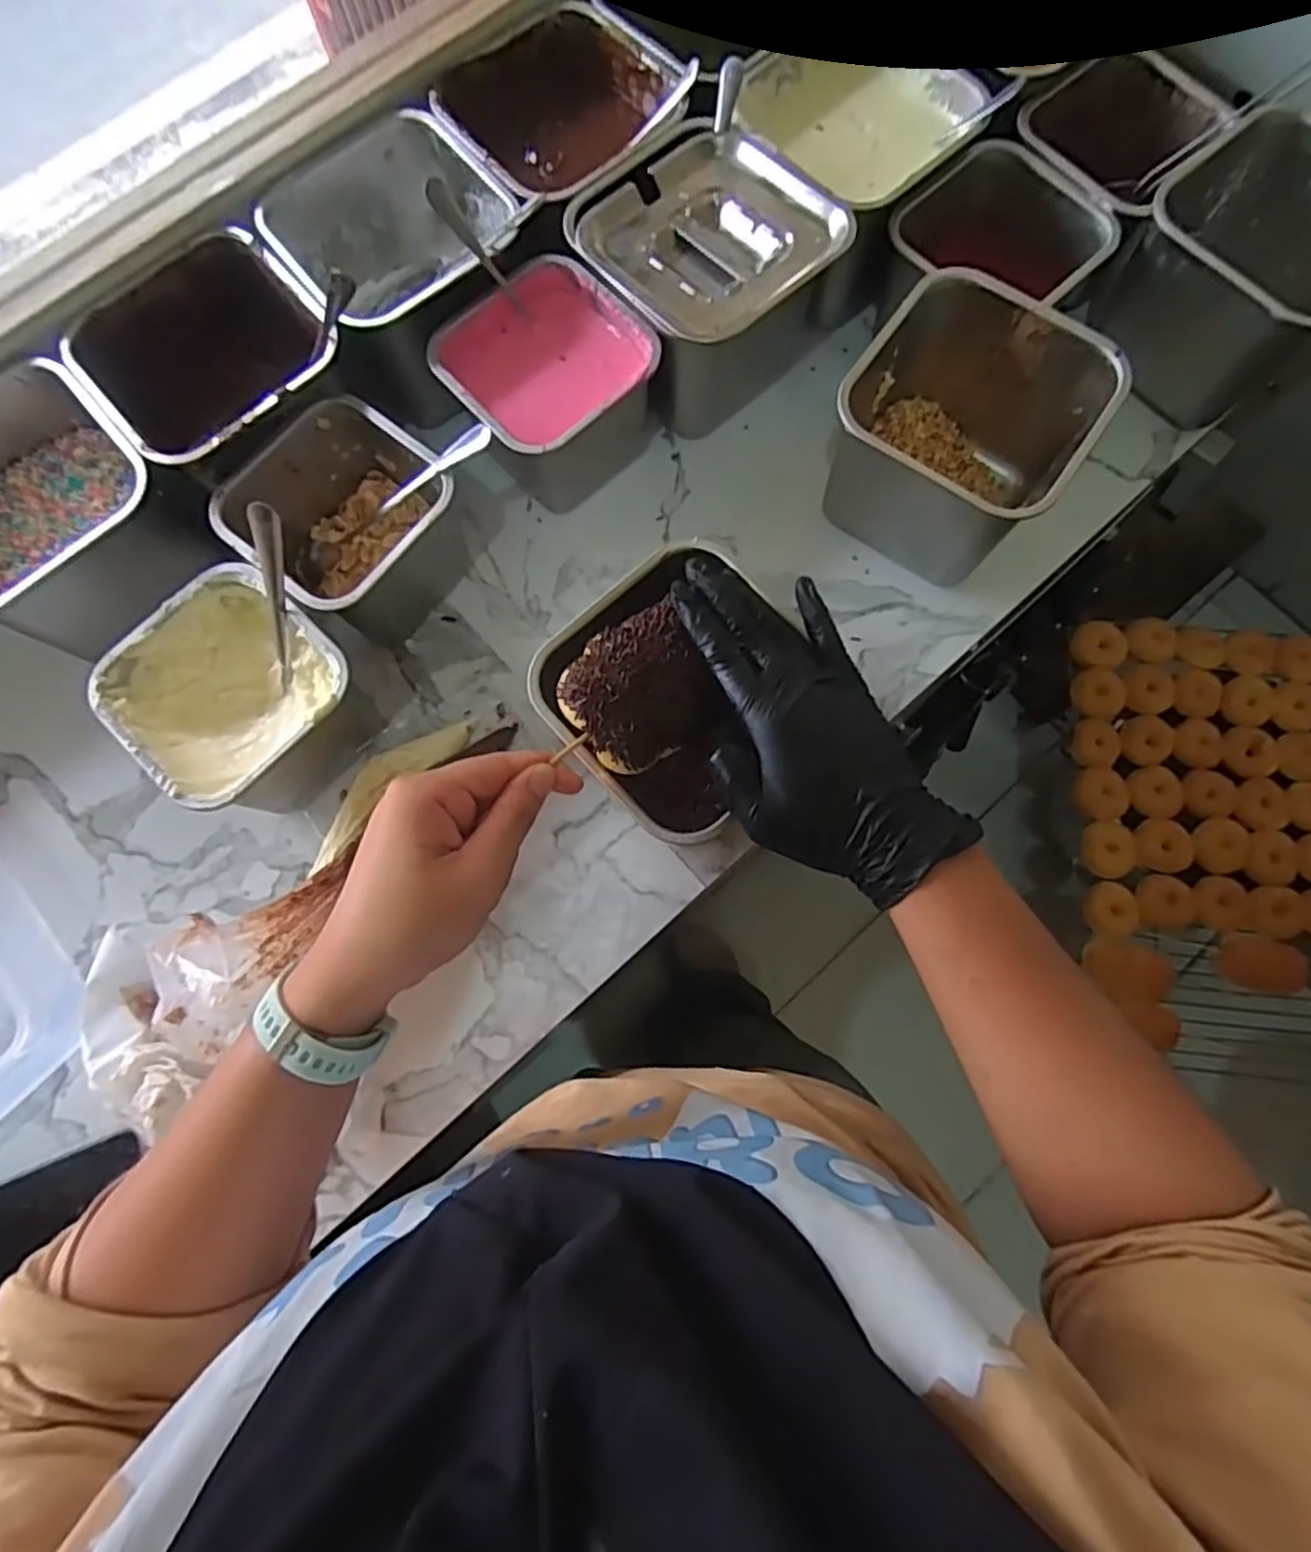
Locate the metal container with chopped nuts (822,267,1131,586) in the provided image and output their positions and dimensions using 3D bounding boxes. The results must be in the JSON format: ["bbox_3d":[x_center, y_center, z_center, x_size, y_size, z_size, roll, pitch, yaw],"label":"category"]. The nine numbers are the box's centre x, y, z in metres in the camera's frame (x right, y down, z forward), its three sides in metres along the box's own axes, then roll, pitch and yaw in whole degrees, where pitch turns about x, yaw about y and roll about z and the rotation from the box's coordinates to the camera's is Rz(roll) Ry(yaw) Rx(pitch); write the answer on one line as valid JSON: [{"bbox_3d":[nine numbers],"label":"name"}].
[{"bbox_3d":[0.190,-0.212,0.471,0.133,0.113,0.127,35,80,9],"label":"metal container with chopped nuts"}]

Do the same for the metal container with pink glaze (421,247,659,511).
[{"bbox_3d":[-0.069,-0.251,0.493,0.115,0.097,0.113,-41,79,-8],"label":"metal container with pink glaze"}]

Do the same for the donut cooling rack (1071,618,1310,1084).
[{"bbox_3d":[0.781,0.072,0.990,0.422,0.065,0.571,7,77,3],"label":"donut cooling rack"}]

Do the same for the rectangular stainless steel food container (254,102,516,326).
[{"bbox_3d":[-0.168,-0.344,0.502,0.136,0.095,0.134,-38,79,-7],"label":"rectangular stainless steel food container"}]

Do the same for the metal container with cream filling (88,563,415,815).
[{"bbox_3d":[-0.240,-0.046,0.451,0.116,0.094,0.124,43,81,10],"label":"metal container with cream filling"}]

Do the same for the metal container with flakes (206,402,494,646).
[{"bbox_3d":[-0.190,-0.162,0.477,0.117,0.094,0.126,35,80,9],"label":"metal container with flakes"}]

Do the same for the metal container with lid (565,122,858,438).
[{"bbox_3d":[0.032,-0.324,0.500,0.135,0.118,0.145,-40,79,-8],"label":"metal container with lid"}]

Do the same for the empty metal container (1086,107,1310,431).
[{"bbox_3d":[0.392,-0.333,0.491,0.139,0.100,0.138,-43,79,-8],"label":"empty metal container"}]

